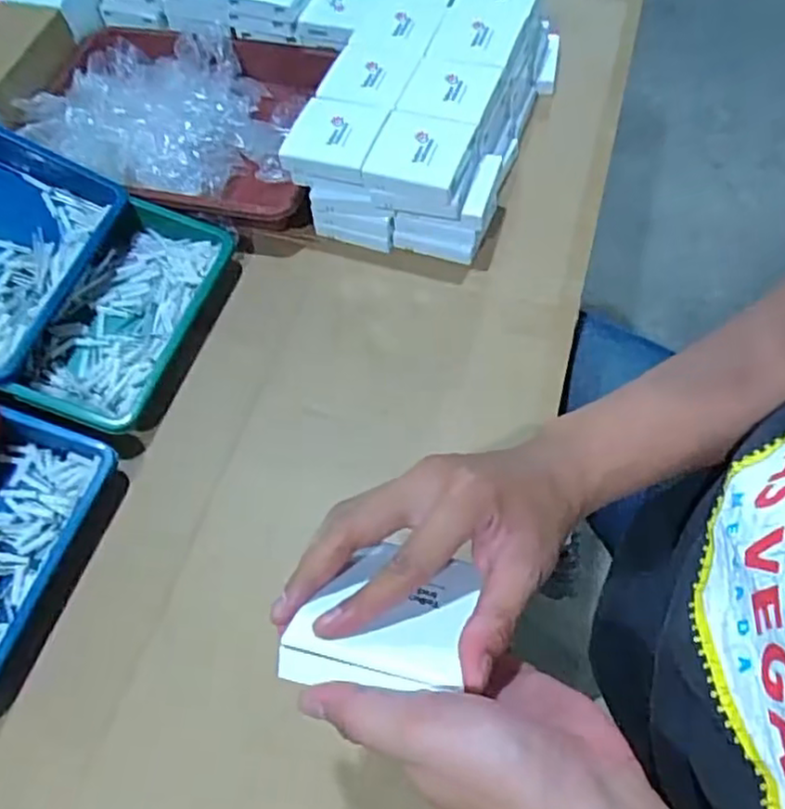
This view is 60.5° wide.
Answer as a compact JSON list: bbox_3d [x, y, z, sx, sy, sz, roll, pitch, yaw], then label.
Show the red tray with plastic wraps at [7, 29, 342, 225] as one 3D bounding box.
[{"bbox_3d":[-0.230,-0.309,0.755,0.316,0.098,0.247,7,61,8],"label":"red tray with plastic wraps"}]

